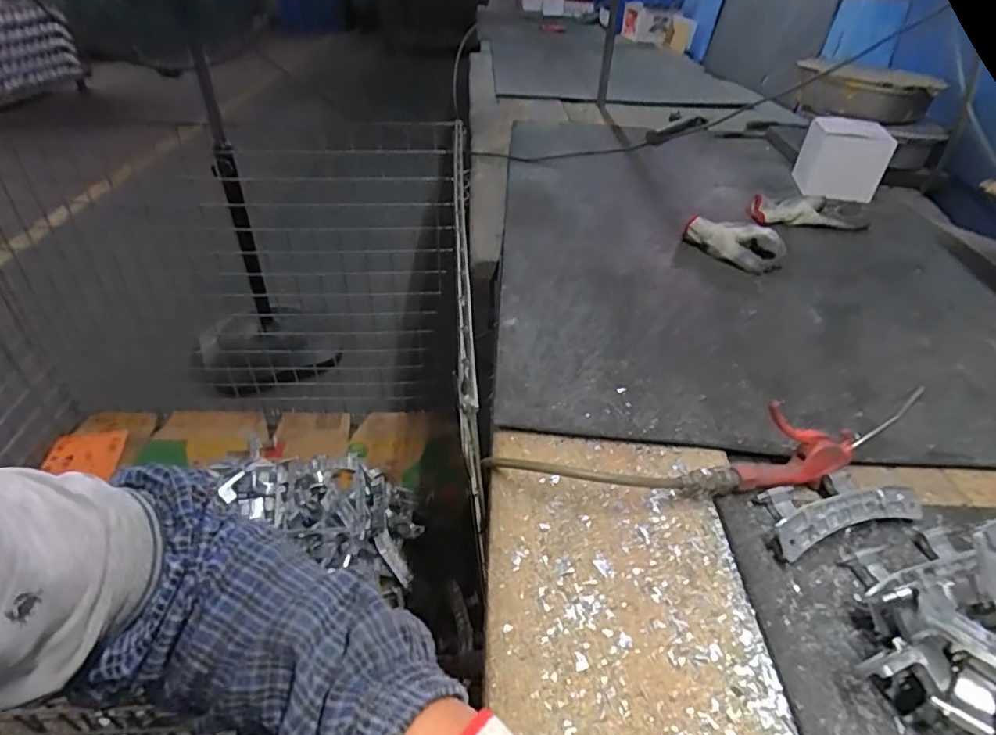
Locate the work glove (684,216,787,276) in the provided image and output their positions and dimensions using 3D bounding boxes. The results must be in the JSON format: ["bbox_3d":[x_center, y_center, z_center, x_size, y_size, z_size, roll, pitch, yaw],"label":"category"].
[{"bbox_3d":[0.384,-0.205,0.909,0.084,0.042,0.155,-18,43,-25],"label":"work glove"}]

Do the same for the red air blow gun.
[{"bbox_3d":[0.307,0.067,0.527,0.197,0.085,0.020,-4,20,-18],"label":"red air blow gun"}]

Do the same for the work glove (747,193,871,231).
[{"bbox_3d":[0.574,-0.280,1.021,0.217,0.037,0.088,-3,39,-8],"label":"work glove"}]

